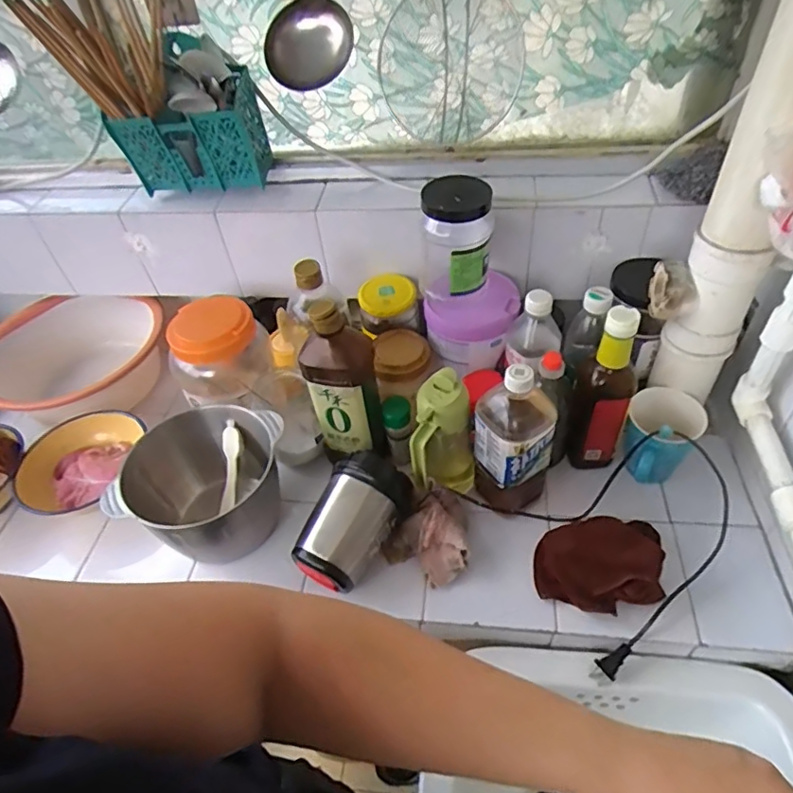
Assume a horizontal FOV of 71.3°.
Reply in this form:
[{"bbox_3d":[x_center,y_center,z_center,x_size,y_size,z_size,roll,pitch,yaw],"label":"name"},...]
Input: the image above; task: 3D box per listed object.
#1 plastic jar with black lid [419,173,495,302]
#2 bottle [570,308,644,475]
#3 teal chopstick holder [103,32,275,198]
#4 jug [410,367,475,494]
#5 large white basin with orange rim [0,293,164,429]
[{"bbox_3d":[0.074,-0.197,0.713,0.074,0.158,0.080,-3,46,3],"label":"plastic jar with black lid"},{"bbox_3d":[0.256,0.001,0.685,0.072,0.249,0.058,17,50,21],"label":"bottle"},{"bbox_3d":[-0.275,-0.366,0.745,0.187,0.165,0.114,7,47,13],"label":"teal chopstick holder"},{"bbox_3d":[0.059,0.060,0.693,0.075,0.181,0.085,2,46,8],"label":"jug"},{"bbox_3d":[-0.528,-0.051,0.928,0.320,0.114,0.273,26,54,28],"label":"large white basin with orange rim"}]

